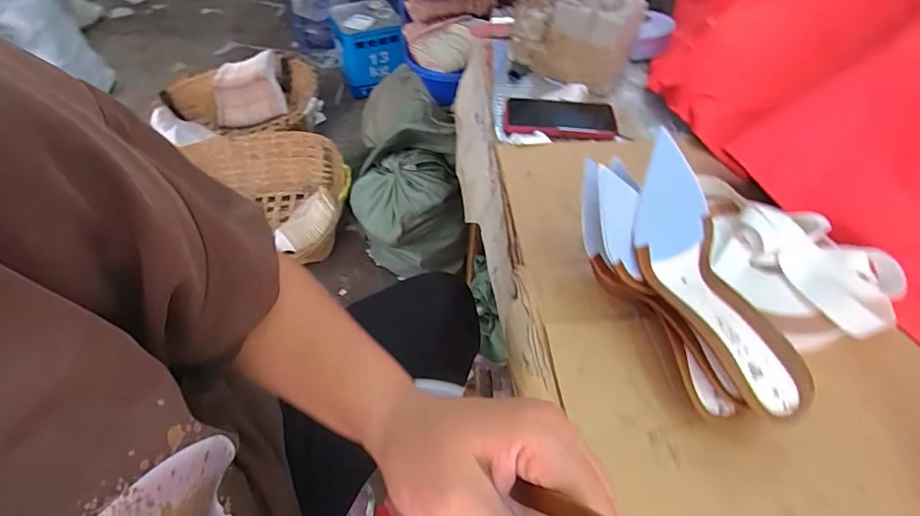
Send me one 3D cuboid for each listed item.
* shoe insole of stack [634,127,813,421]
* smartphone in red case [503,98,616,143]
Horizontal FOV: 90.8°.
[{"bbox_3d":[0.206,0.017,0.390,0.066,0.083,0.240,-15,71,-13],"label":"shoe insole of stack"},{"bbox_3d":[0.146,-0.205,0.667,0.155,0.008,0.085,6,51,3],"label":"smartphone in red case"}]

